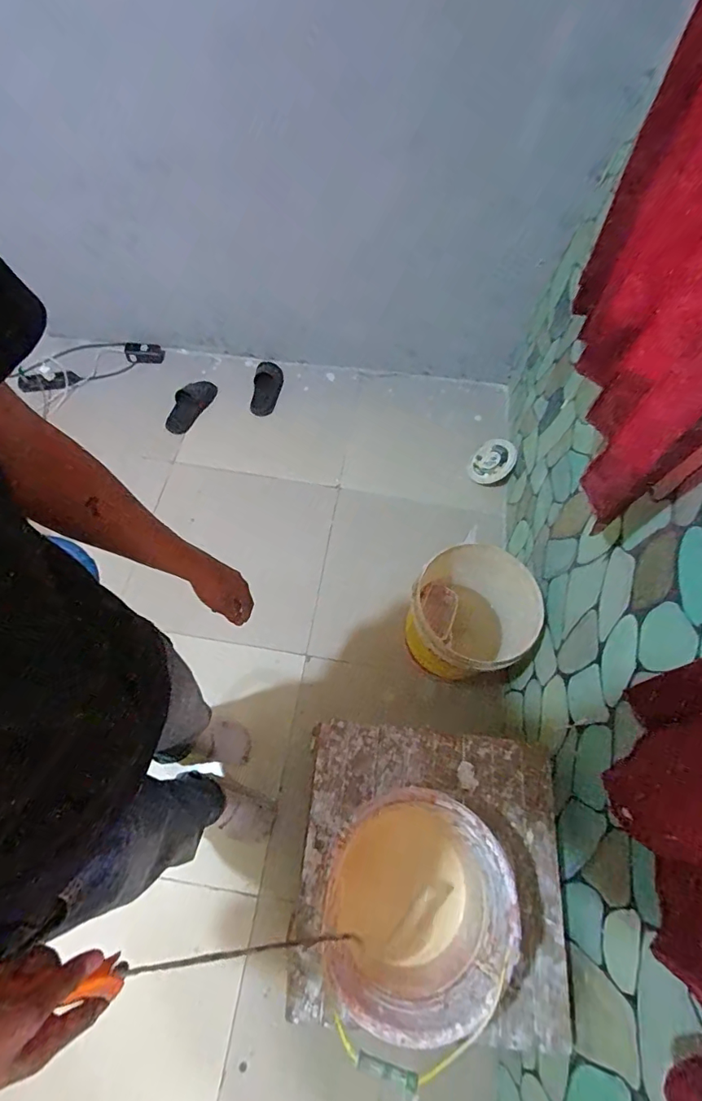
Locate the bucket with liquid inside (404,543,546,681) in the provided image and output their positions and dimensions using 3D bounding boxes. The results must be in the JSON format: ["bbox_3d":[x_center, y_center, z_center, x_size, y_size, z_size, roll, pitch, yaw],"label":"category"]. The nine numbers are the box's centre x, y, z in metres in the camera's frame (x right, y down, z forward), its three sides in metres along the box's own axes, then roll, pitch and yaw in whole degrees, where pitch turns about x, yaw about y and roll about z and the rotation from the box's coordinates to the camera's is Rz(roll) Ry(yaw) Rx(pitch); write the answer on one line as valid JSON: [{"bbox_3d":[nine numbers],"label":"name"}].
[{"bbox_3d":[0.315,0.199,1.329,0.328,0.379,0.337,2,64,-4],"label":"bucket with liquid inside"}]

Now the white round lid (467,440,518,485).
[{"bbox_3d":[0.509,-0.318,1.707,0.171,0.018,0.164,-15,68,42],"label":"white round lid"}]

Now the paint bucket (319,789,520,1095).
[{"bbox_3d":[0.089,0.533,0.726,0.277,0.207,0.256,2,64,-4],"label":"paint bucket"}]

